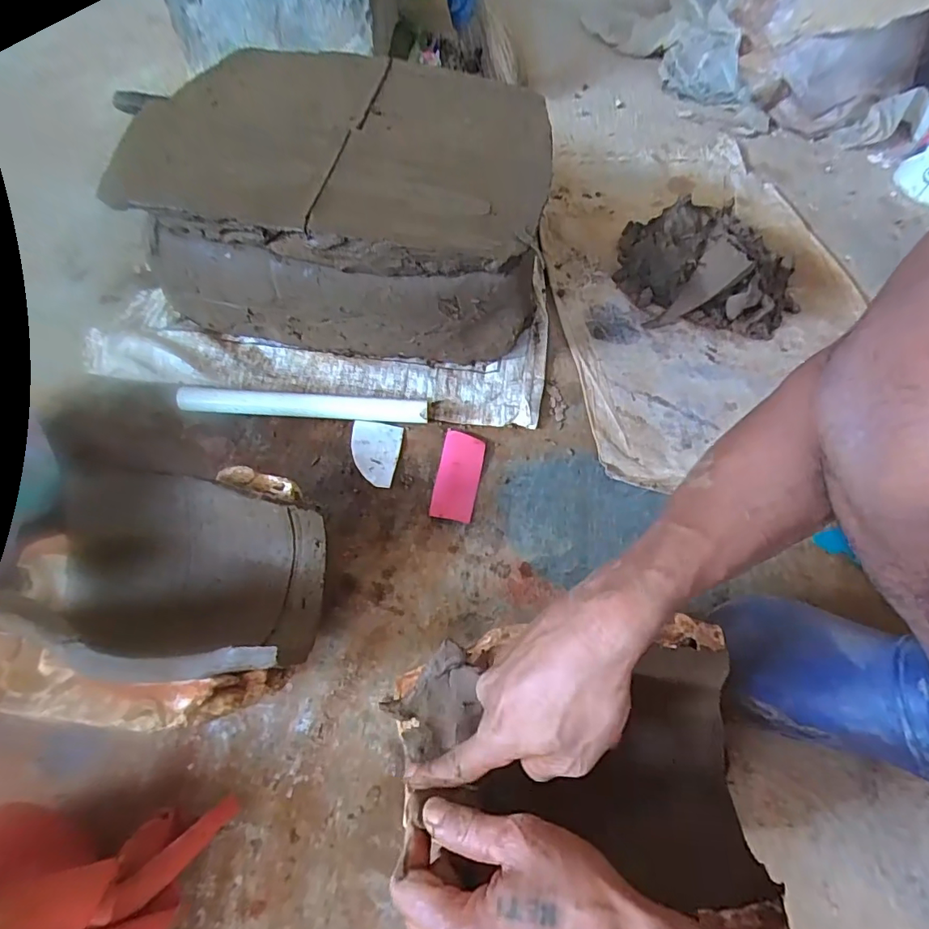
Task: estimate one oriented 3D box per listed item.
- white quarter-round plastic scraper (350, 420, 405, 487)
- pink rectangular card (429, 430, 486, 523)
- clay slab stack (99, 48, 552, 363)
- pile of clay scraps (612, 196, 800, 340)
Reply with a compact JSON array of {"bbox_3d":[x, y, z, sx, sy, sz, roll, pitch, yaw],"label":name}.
[{"bbox_3d":[-0.098,-0.012,0.542,0.054,0.005,0.078,8,58,-6],"label":"white quarter-round plastic scraper"},{"bbox_3d":[-0.006,0.011,0.533,0.044,0.006,0.105,10,58,2],"label":"pink rectangular card"},{"bbox_3d":[-0.117,-0.313,0.621,0.408,0.190,0.346,10,58,2],"label":"clay slab stack"},{"bbox_3d":[0.348,-0.275,0.690,0.252,0.091,0.183,14,58,4],"label":"pile of clay scraps"}]

